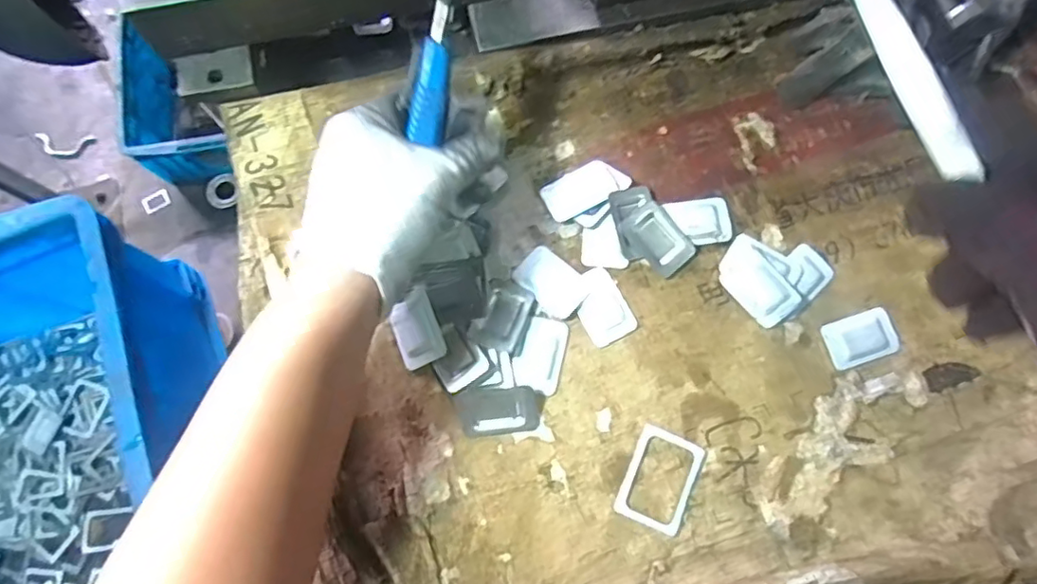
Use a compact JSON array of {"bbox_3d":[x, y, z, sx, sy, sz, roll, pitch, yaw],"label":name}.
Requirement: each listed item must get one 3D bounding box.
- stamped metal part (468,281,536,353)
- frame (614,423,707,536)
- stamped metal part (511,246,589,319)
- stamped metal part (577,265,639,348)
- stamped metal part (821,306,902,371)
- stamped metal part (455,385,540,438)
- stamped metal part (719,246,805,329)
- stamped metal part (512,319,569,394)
[{"bbox_3d":[-0.008,0.012,0.324,0.024,0.009,0.039,24,78,5],"label":"stamped metal part"},{"bbox_3d":[0.075,0.099,0.314,0.036,0.004,0.049,23,78,5],"label":"frame"},{"bbox_3d":[0.019,-0.006,0.333,0.040,0.004,0.027,40,80,8],"label":"stamped metal part"},{"bbox_3d":[0.046,0.008,0.330,0.027,0.004,0.041,-26,78,-6],"label":"stamped metal part"},{"bbox_3d":[0.191,0.026,0.332,0.039,0.004,0.026,-18,78,-5],"label":"stamped metal part"},{"bbox_3d":[-0.011,0.063,0.318,0.042,0.007,0.025,-7,77,-2],"label":"stamped metal part"},{"bbox_3d":[0.135,-0.002,0.332,0.027,0.005,0.042,-44,80,11],"label":"stamped metal part"},{"bbox_3d":[0.012,0.034,0.325,0.025,0.004,0.040,13,77,2],"label":"stamped metal part"}]

